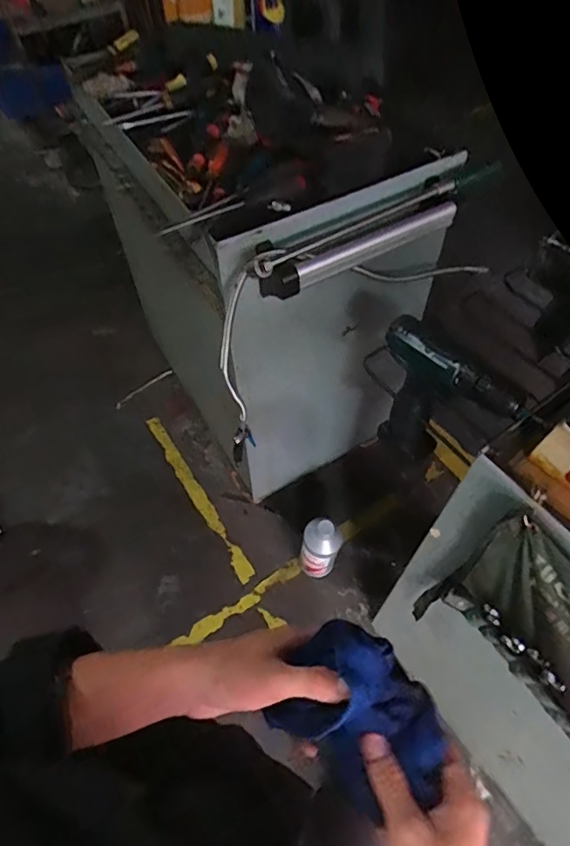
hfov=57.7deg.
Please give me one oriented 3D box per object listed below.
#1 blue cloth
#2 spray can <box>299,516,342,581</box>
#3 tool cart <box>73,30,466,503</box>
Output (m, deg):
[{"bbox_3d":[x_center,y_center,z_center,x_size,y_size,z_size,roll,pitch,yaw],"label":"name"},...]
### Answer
[{"bbox_3d":[0.059,0.210,0.371,0.121,0.052,0.091,35,64,20],"label":"blue cloth"},{"bbox_3d":[0.092,0.323,1.337,0.098,0.216,0.079,11,58,7],"label":"spray can"},{"bbox_3d":[-0.052,-0.323,1.205,0.466,0.853,0.674,-26,61,-16],"label":"tool cart"}]

